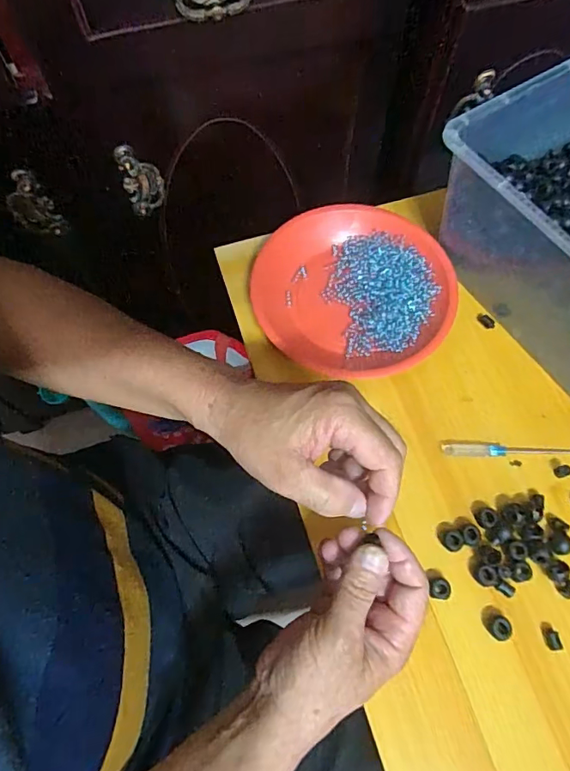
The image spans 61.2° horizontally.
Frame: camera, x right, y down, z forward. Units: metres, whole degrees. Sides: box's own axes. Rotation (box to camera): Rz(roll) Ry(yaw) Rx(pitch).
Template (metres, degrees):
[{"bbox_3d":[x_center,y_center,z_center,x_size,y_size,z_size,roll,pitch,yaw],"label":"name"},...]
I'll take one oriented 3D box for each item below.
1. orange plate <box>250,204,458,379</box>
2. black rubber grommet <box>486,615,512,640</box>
[{"bbox_3d":[0.068,-0.097,0.484,0.190,0.025,0.193,0,68,0],"label":"orange plate"},{"bbox_3d":[0.166,0.187,0.373,0.016,0.013,0.016,0,68,0],"label":"black rubber grommet"}]

